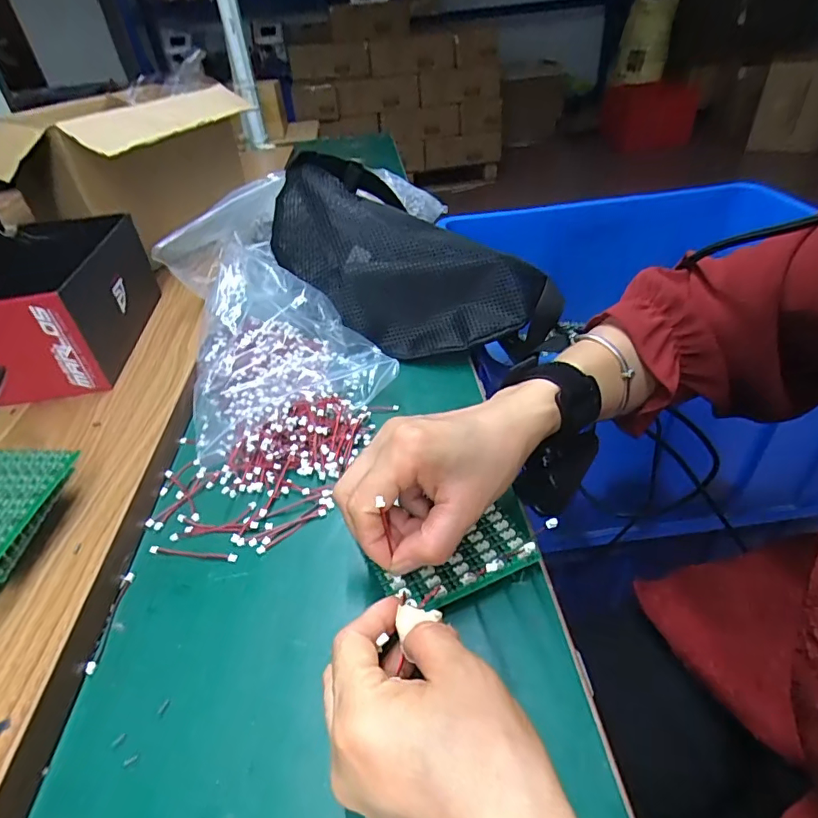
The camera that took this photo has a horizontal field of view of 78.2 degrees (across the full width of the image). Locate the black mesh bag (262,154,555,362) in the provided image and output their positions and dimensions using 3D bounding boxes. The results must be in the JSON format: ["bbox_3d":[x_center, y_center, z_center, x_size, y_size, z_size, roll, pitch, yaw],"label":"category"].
[{"bbox_3d":[-0.006,-0.138,0.484,0.298,0.088,0.149,31,47,10],"label":"black mesh bag"}]

